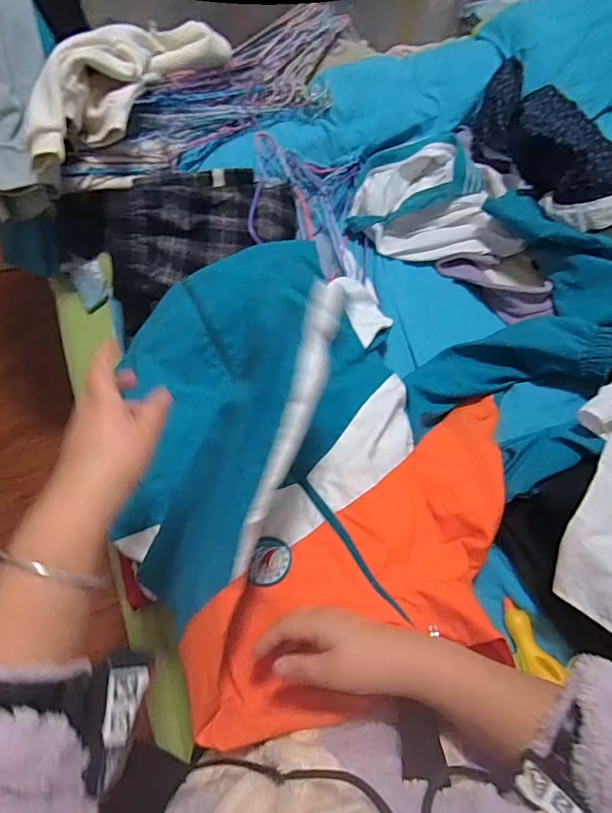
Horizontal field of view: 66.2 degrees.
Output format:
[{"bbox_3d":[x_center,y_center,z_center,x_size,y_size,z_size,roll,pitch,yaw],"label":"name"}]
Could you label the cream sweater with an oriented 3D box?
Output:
[{"bbox_3d":[-0.295,-0.543,0.767,0.112,0.120,0.445,19,64,14],"label":"cream sweater"}]

